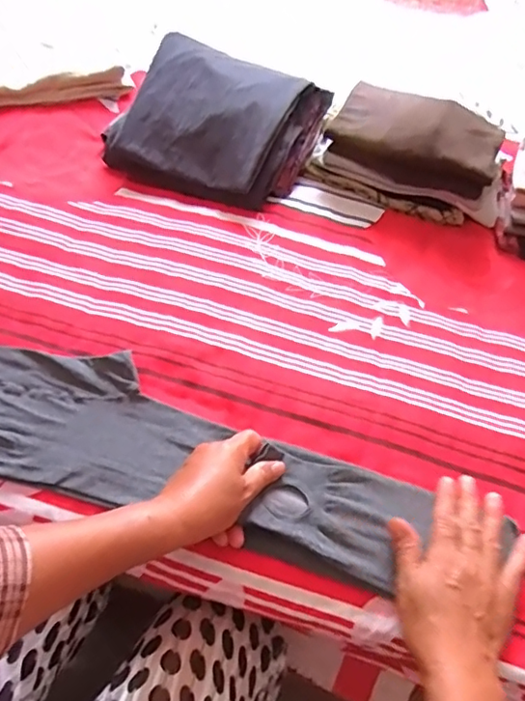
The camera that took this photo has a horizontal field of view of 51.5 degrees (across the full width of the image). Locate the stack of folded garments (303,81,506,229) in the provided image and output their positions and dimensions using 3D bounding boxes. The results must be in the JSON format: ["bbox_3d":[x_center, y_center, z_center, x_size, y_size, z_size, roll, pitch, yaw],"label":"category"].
[{"bbox_3d":[0.221,-0.288,0.782,0.256,0.085,0.138,21,57,14],"label":"stack of folded garments"}]

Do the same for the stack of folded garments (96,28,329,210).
[{"bbox_3d":[-0.064,-0.328,0.762,0.257,0.086,0.230,15,55,10],"label":"stack of folded garments"}]

